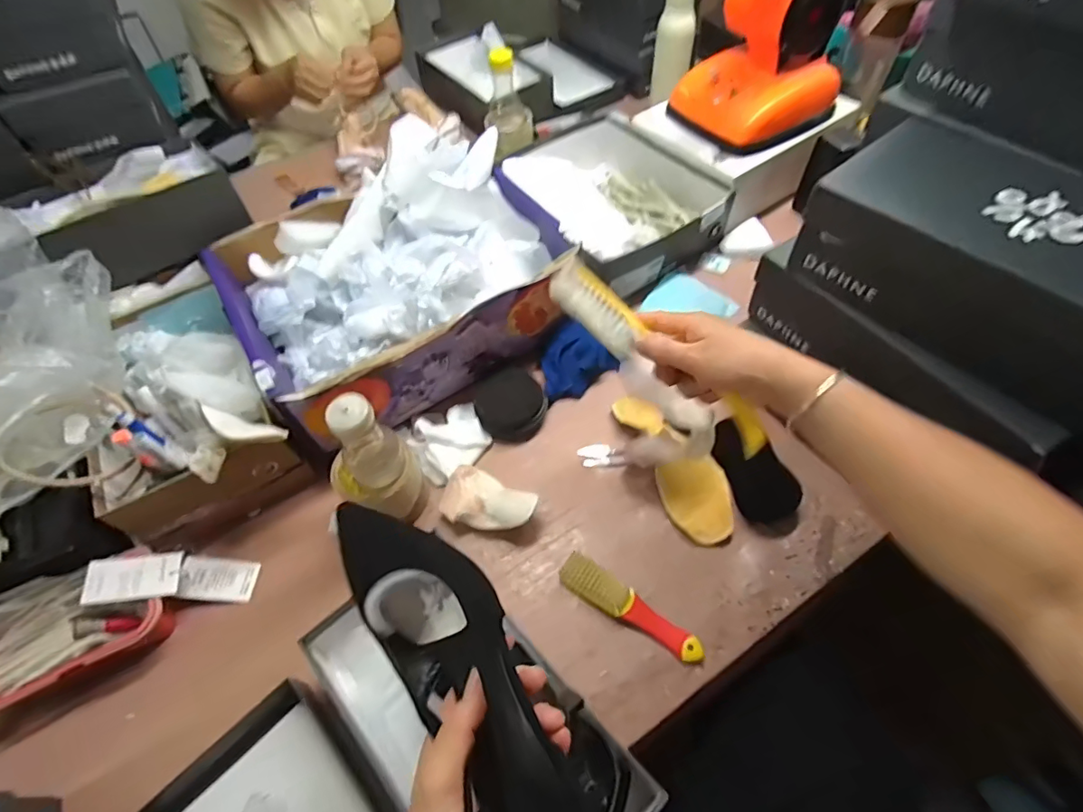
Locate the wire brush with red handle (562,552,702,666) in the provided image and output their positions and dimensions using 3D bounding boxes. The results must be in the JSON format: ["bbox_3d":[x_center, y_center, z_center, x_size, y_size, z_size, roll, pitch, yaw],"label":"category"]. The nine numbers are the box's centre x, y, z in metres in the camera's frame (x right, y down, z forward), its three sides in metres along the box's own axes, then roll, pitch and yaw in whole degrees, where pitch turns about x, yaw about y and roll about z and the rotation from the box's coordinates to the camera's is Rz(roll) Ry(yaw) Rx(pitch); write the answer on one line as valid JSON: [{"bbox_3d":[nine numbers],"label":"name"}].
[{"bbox_3d":[0.092,0.209,0.545,0.157,0.027,0.034,29,63,21],"label":"wire brush with red handle"}]

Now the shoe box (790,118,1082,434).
[{"bbox_3d":[0.401,-0.124,0.466,0.161,0.103,0.291,-40,63,-20],"label":"shoe box"}]

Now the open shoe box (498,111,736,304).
[{"bbox_3d":[0.105,-0.328,0.843,0.264,0.090,0.323,-28,59,-13],"label":"open shoe box"}]

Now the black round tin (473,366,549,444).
[{"bbox_3d":[-0.041,-0.005,0.686,0.087,0.033,0.106,-20,58,-9],"label":"black round tin"}]

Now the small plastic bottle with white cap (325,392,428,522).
[{"bbox_3d":[-0.181,0.060,0.558,0.085,0.182,0.077,-31,60,-15],"label":"small plastic bottle with white cap"}]

